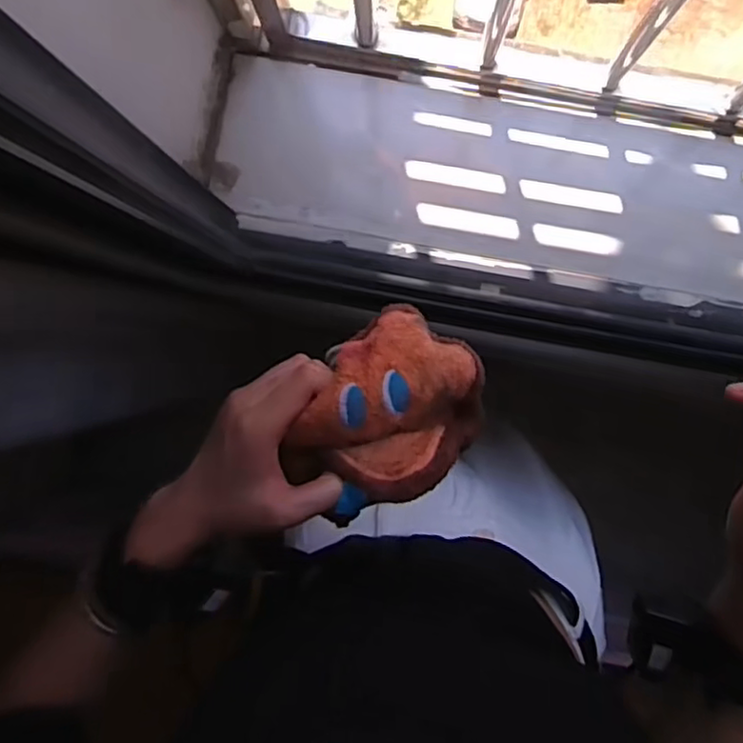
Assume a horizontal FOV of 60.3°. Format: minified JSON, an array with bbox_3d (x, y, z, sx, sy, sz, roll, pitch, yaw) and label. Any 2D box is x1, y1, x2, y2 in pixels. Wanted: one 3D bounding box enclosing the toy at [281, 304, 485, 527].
[{"bbox_3d":[0.007,0.027,0.377,0.123,0.059,0.091,-45,87,-3],"label":"toy"}]

